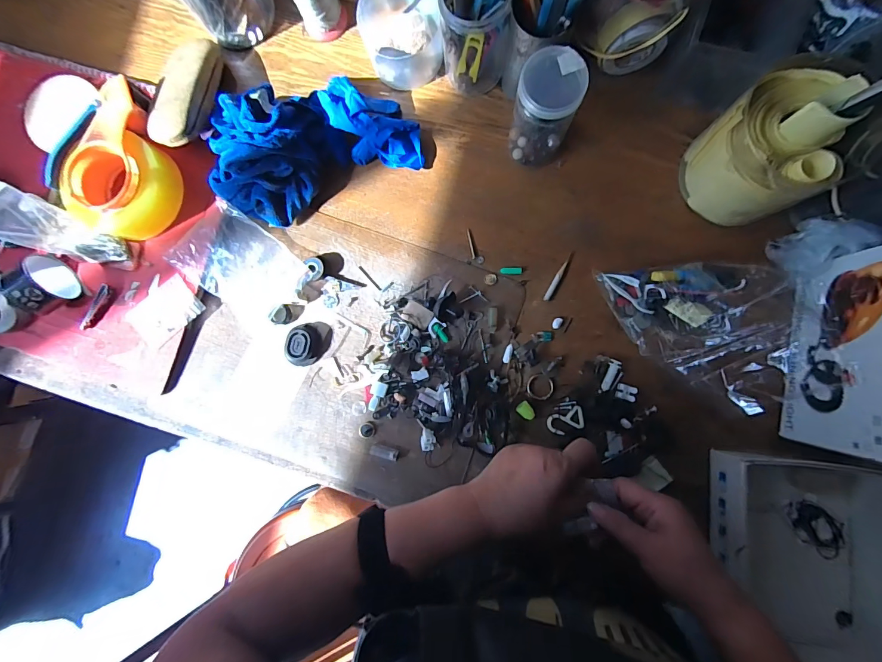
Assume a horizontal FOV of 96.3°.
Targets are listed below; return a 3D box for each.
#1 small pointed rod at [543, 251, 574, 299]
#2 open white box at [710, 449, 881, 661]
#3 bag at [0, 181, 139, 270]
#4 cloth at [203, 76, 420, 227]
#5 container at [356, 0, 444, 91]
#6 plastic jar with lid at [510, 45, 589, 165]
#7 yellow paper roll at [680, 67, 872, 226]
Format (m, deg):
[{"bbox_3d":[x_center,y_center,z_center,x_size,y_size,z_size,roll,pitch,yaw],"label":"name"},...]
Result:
[{"bbox_3d":[0.144,-0.066,0.481,0.008,0.006,0.066,29,89,6],"label":"small pointed rod"},{"bbox_3d":[0.369,0.234,0.408,0.150,0.057,0.205,5,87,5],"label":"open white box"},{"bbox_3d":[-0.442,-0.118,0.444,0.106,0.124,0.056,13,88,5],"label":"bag"},{"bbox_3d":[-0.160,-0.230,0.471,0.242,0.084,0.141,-22,85,3],"label":"cloth"},{"bbox_3d":[-0.047,-0.365,0.485,0.093,0.060,0.110,-6,86,4],"label":"container"},{"bbox_3d":[0.110,-0.231,0.429,0.061,0.121,0.059,0,87,5],"label":"plastic jar with lid"},{"bbox_3d":[0.342,-0.185,0.414,0.113,0.116,0.119,-28,85,3],"label":"yellow paper roll"}]

